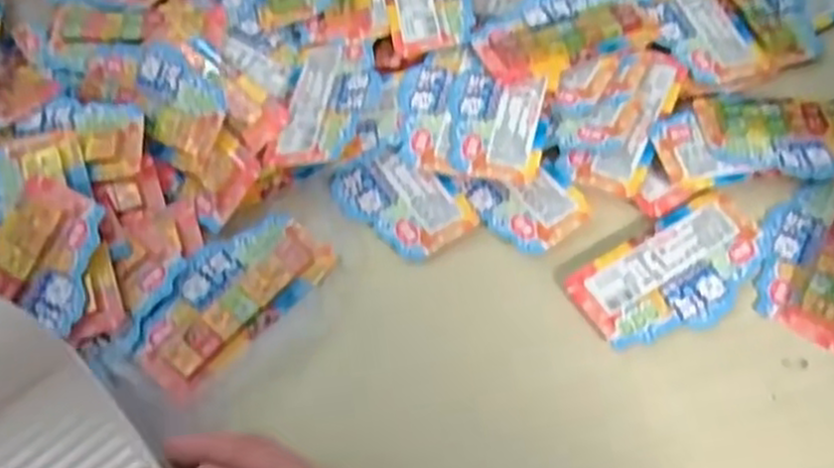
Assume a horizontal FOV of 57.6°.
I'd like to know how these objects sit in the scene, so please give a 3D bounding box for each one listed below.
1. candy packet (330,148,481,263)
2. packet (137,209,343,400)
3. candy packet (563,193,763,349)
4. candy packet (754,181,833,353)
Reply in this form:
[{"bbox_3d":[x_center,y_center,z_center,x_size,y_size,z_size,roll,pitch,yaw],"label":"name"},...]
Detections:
[{"bbox_3d":[-0.012,-0.024,0.566,0.106,0.011,0.062,38,70,17],"label":"candy packet"},{"bbox_3d":[-0.130,0.042,0.530,0.070,0.015,0.142,40,70,17],"label":"packet"},{"bbox_3d":[0.184,0.027,0.535,0.141,0.004,0.078,-30,68,-14],"label":"candy packet"},{"bbox_3d":[0.291,0.013,0.547,0.076,0.013,0.134,31,68,14],"label":"candy packet"}]

